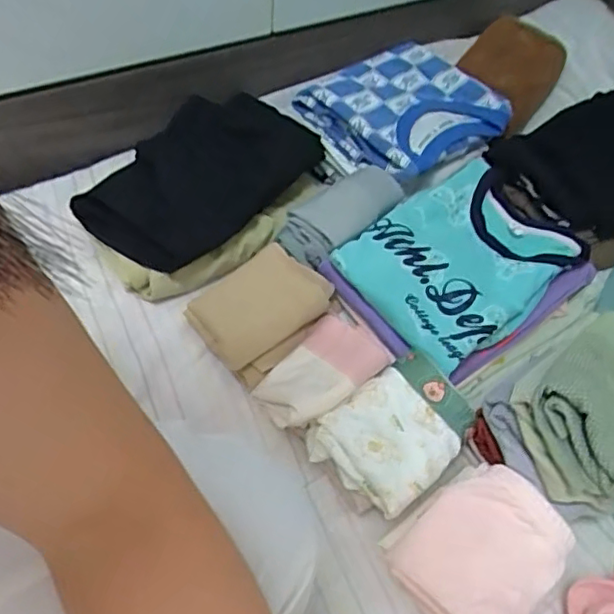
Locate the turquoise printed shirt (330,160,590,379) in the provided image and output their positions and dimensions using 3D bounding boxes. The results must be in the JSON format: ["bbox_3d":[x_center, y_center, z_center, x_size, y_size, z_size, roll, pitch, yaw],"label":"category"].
[{"bbox_3d":[0.139,-0.049,0.551,0.196,0.028,0.149,-32,60,-27],"label":"turquoise printed shirt"}]

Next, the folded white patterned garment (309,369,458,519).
[{"bbox_3d":[0.058,0.100,0.455,0.091,0.024,0.085,-32,60,-27],"label":"folded white patterned garment"}]

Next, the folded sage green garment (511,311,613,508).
[{"bbox_3d":[0.210,0.070,0.426,0.113,0.070,0.107,-19,55,-19],"label":"folded sage green garment"}]

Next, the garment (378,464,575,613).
[{"bbox_3d":[0.115,0.163,0.412,0.102,0.045,0.097,-36,62,-28],"label":"garment"}]

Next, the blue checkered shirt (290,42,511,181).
[{"bbox_3d":[0.109,-0.220,0.671,0.197,0.034,0.170,-28,59,-25],"label":"blue checkered shirt"}]

